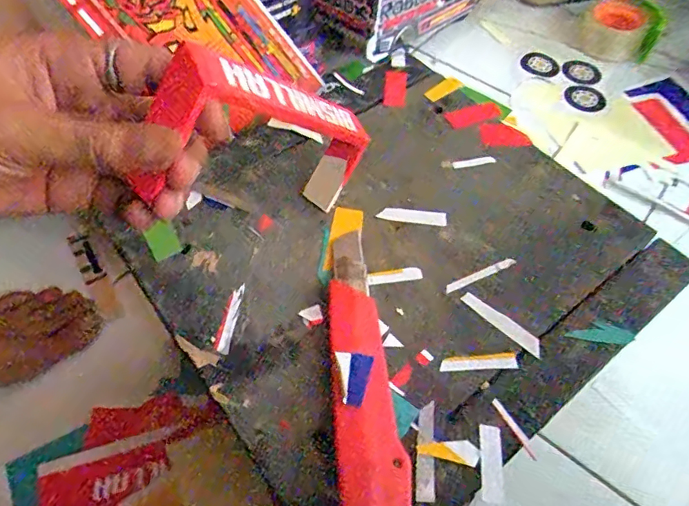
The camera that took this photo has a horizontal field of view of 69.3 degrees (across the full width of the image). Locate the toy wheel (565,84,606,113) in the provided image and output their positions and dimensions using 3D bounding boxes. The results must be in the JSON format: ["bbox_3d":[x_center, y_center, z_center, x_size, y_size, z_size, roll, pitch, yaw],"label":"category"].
[{"bbox_3d":[0.345,-0.220,0.719,0.055,0.016,0.055,0,60,1],"label":"toy wheel"}]

